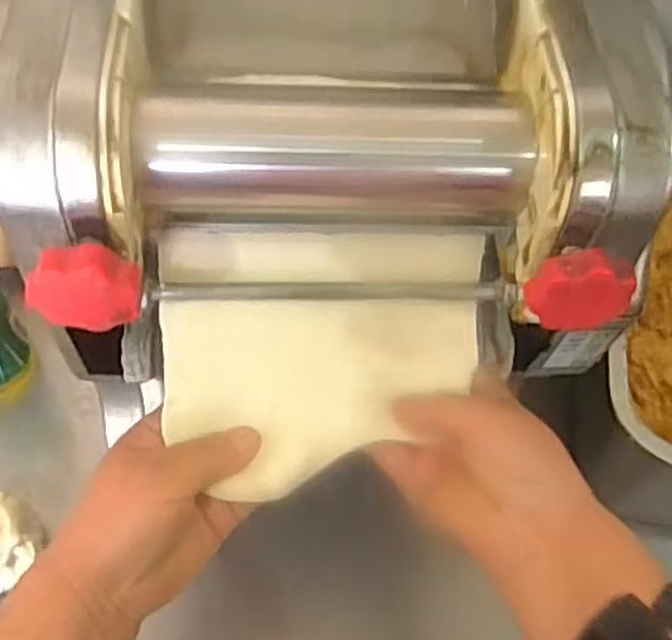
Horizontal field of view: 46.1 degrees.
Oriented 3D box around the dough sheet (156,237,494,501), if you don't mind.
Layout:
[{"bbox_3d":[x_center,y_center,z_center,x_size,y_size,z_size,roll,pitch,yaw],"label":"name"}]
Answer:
[{"bbox_3d":[-0.006,0.019,0.402,0.159,0.015,0.129,-2,78,-4],"label":"dough sheet"}]

